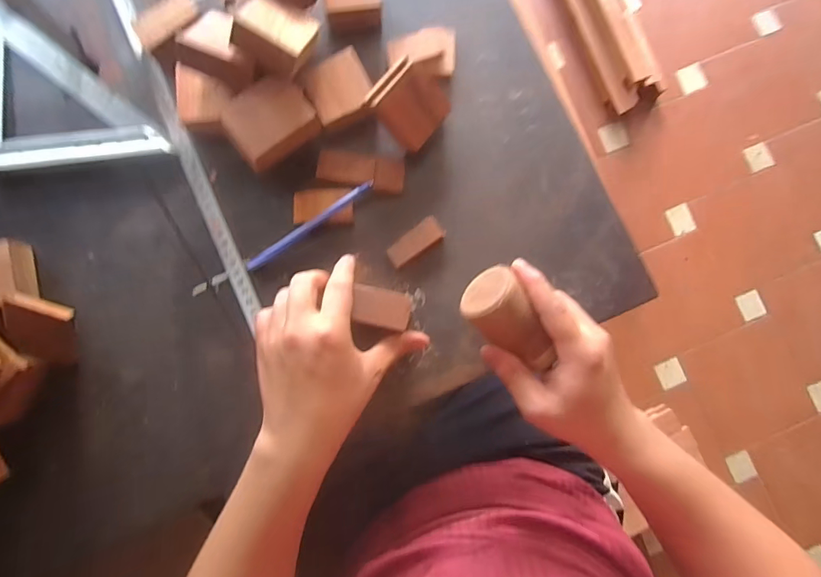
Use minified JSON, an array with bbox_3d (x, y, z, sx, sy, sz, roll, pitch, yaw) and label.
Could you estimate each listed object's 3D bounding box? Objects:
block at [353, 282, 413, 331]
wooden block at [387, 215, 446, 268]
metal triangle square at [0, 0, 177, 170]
[{"bbox_3d":[-0.023,0.016,0.362,0.047,0.010,0.032,11,84,-2],"label":"block"},{"bbox_3d":[0.005,-0.043,0.421,0.058,0.013,0.023,-37,86,-5],"label":"wooden block"},{"bbox_3d":[-0.327,-0.202,0.423,0.174,0.015,0.173,-7,84,-3],"label":"metal triangle square"}]

